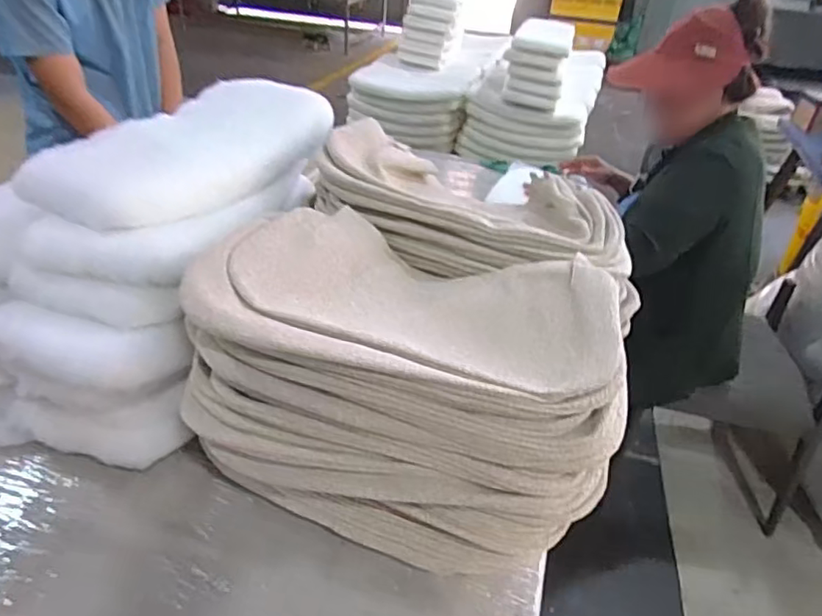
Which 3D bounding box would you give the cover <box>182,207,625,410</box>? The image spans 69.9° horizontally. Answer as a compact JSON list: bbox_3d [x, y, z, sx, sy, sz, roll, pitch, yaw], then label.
[{"bbox_3d":[-0.001,-0.009,0.679,0.460,0.073,0.274,12,36,10],"label":"cover"}]

